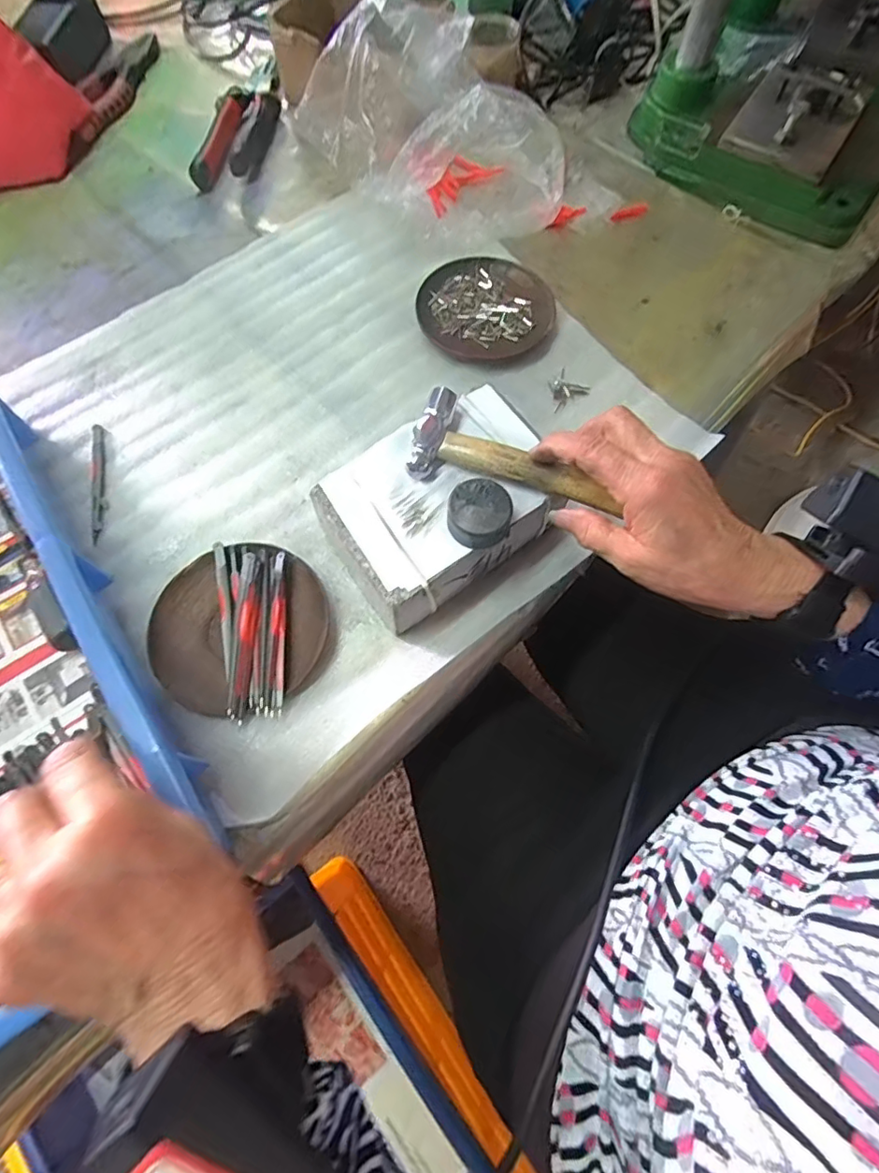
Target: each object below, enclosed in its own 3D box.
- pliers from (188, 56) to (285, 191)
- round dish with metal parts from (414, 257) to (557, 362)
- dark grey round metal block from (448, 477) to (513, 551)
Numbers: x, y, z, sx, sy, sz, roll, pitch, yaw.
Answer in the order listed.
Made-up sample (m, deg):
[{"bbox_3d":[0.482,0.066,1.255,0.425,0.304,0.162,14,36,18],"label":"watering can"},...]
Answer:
[{"bbox_3d":[-0.208,-0.492,0.575,0.065,0.026,0.193,4,68,2],"label":"pliers"},{"bbox_3d":[0.038,-0.239,0.468,0.116,0.011,0.106,0,68,1],"label":"round dish with metal parts"},{"bbox_3d":[0.024,-0.043,0.324,0.037,0.020,0.036,0,68,1],"label":"dark grey round metal block"}]

